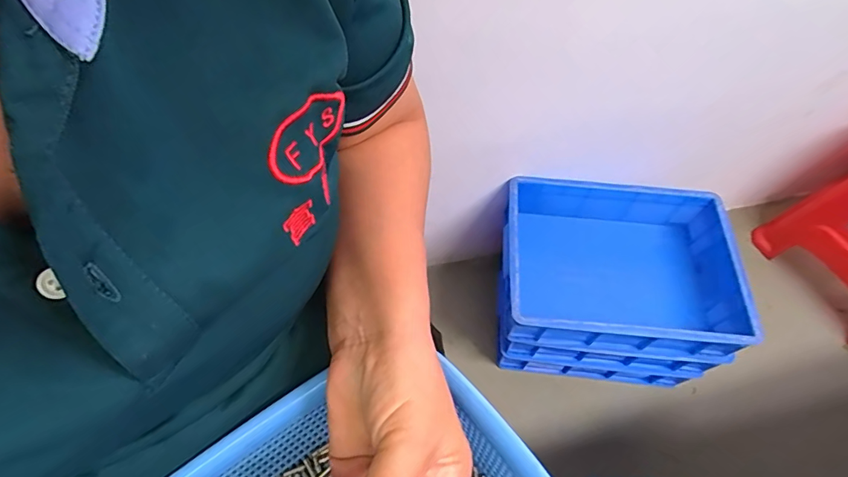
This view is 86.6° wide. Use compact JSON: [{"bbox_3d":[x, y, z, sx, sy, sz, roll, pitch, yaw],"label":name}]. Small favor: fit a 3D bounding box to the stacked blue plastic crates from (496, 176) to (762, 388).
[{"bbox_3d":[0.361,0.093,0.933,0.422,0.274,0.300,4,60,2],"label":"stacked blue plastic crates"}]

